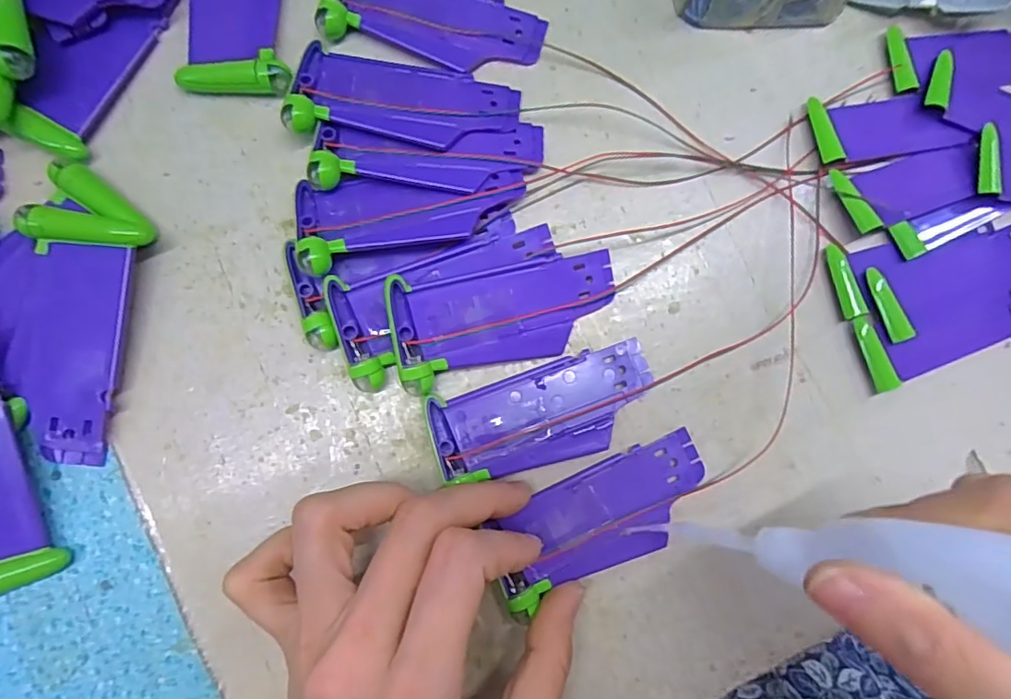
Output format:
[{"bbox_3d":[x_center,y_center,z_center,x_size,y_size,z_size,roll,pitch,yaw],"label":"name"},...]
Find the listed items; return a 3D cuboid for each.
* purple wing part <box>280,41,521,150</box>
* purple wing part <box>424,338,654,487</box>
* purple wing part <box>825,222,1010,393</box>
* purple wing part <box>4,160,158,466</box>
[{"bbox_3d":[-0.039,-0.101,0.219,0.089,0.012,0.039,7,83,-4],"label":"purple wing part"},{"bbox_3d":[0.016,0.026,0.213,0.088,0.007,0.037,-16,85,-6],"label":"purple wing part"},{"bbox_3d":[0.186,-0.023,0.230,0.088,0.004,0.057,-15,85,-6],"label":"purple wing part"},{"bbox_3d":[-0.159,-0.014,0.200,0.039,0.015,0.105,11,83,-3],"label":"purple wing part"}]

